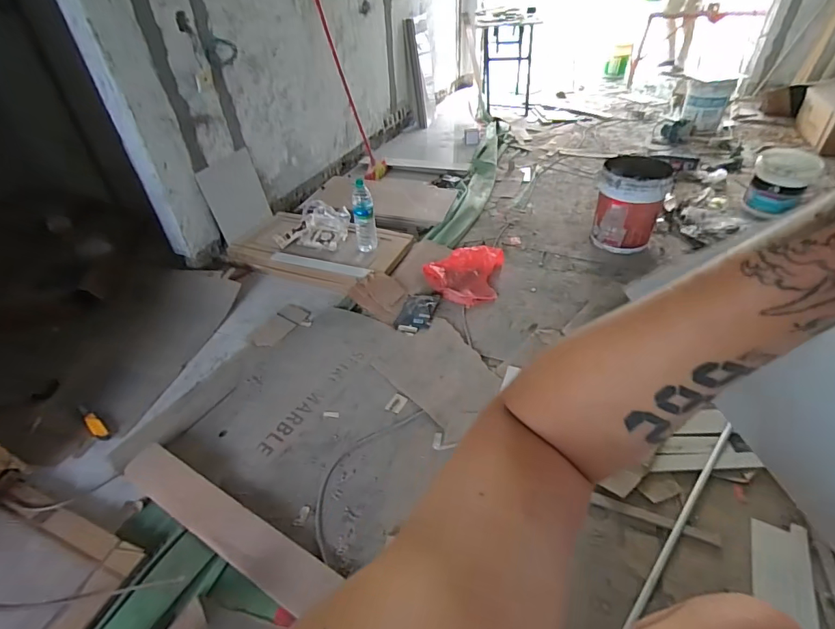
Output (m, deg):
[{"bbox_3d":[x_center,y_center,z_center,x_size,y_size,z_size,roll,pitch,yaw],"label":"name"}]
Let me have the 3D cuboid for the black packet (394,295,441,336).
[{"bbox_3d":[0.000,-0.020,1.752,0.137,0.043,0.238,13,43,19],"label":"black packet"}]

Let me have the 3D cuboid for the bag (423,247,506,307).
[{"bbox_3d":[0.197,-0.190,1.910,0.338,0.108,0.316,7,41,12],"label":"bag"}]

